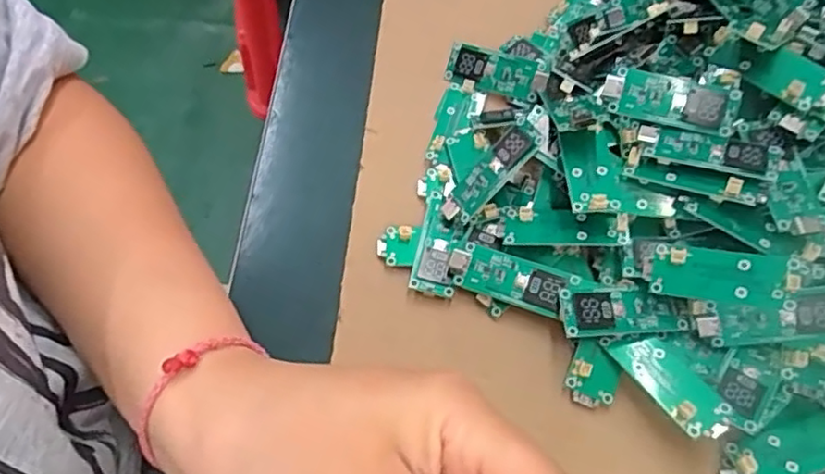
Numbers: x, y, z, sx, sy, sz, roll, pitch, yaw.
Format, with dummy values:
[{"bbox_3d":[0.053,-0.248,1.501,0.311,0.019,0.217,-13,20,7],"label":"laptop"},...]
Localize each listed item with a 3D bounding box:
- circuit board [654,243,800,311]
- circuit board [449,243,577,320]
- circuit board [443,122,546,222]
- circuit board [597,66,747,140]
[{"bbox_3d":[0.112,0.014,0.235,0.045,0.005,0.018,8,84,26],"label":"circuit board"},{"bbox_3d":[0.039,0.017,0.259,0.049,0.004,0.019,19,80,15],"label":"circuit board"},{"bbox_3d":[0.032,-0.026,0.268,0.050,0.006,0.014,-47,70,15],"label":"circuit board"},{"bbox_3d":[0.103,-0.054,0.256,0.052,0.006,0.018,16,66,7],"label":"circuit board"}]

